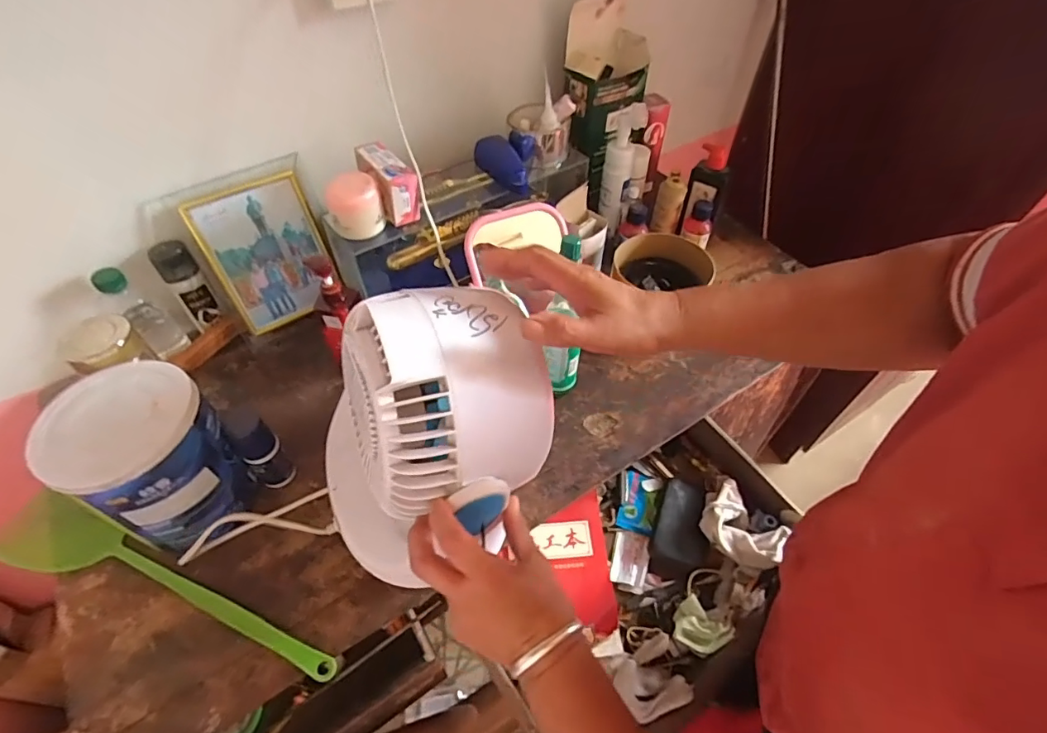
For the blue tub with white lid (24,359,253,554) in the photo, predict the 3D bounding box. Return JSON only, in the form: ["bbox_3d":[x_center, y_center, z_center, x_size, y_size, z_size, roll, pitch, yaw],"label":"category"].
[{"bbox_3d":[-0.380,0.093,0.524,0.137,0.154,0.125,1,51,-1],"label":"blue tub with white lid"}]

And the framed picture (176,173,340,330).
[{"bbox_3d":[-0.351,-0.158,0.701,0.145,0.185,0.016,-32,38,-23],"label":"framed picture"}]

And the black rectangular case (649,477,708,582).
[{"bbox_3d":[0.217,0.221,0.695,0.067,0.019,0.131,16,53,11],"label":"black rectangular case"}]

